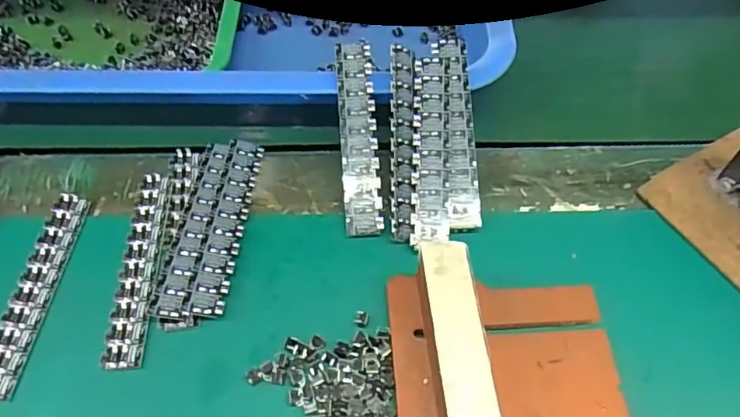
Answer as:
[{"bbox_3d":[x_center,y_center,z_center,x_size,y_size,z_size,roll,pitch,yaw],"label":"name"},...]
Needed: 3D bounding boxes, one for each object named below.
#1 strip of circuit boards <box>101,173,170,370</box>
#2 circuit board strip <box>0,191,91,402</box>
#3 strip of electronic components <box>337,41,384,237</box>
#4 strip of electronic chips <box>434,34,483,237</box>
[{"bbox_3d":[-0.117,0.027,0.284,0.020,0.004,0.110,-2,56,-2],"label":"strip of circuit boards"},{"bbox_3d":[-0.167,0.039,0.276,0.018,0.005,0.110,3,56,2],"label":"circuit board strip"},{"bbox_3d":[-0.006,-0.040,0.303,0.020,0.004,0.109,-3,79,-2],"label":"strip of electronic components"},{"bbox_3d":[0.048,-0.042,0.303,0.018,0.005,0.108,-2,77,-1],"label":"strip of electronic chips"}]

